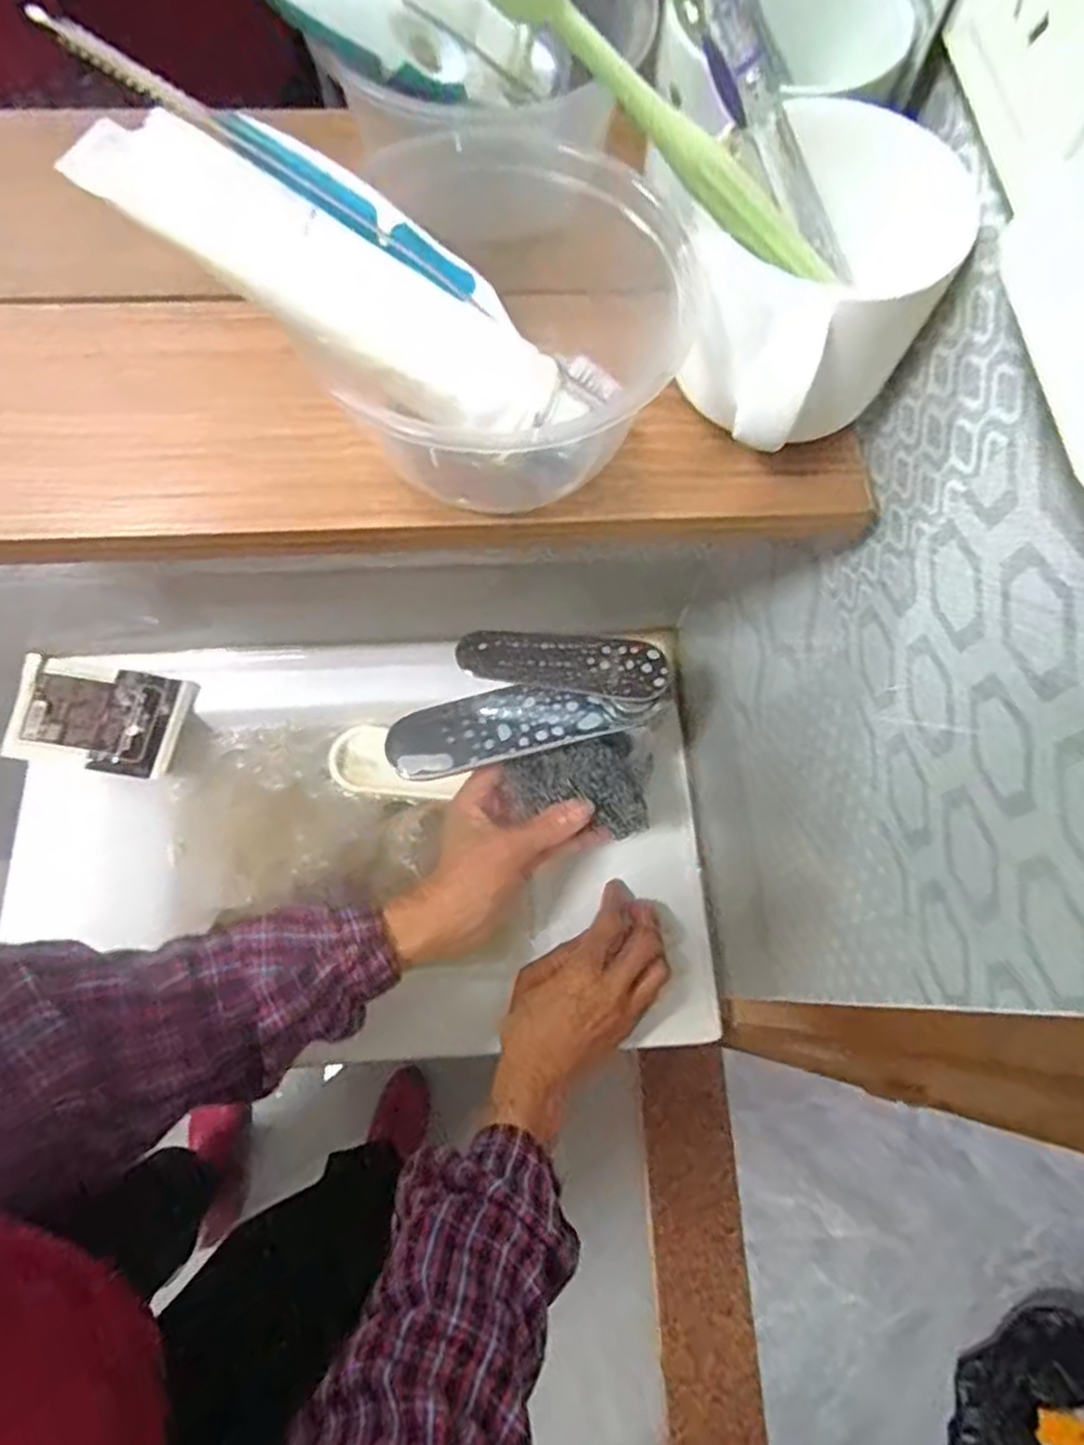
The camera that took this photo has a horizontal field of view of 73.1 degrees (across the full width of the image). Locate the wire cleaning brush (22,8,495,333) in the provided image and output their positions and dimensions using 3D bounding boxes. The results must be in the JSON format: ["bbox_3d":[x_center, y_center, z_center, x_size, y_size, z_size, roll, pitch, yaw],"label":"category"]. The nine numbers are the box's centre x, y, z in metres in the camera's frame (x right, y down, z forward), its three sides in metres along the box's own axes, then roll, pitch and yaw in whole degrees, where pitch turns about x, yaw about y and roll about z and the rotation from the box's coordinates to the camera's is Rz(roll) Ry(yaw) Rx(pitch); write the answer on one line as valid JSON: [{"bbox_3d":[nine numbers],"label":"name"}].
[{"bbox_3d":[-0.065,-0.144,0.193,0.116,0.008,0.012,20,63,-26],"label":"wire cleaning brush"}]

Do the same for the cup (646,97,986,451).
[{"bbox_3d":[0.079,-0.133,0.230,0.091,0.063,0.076,-30,73,-11],"label":"cup"}]

